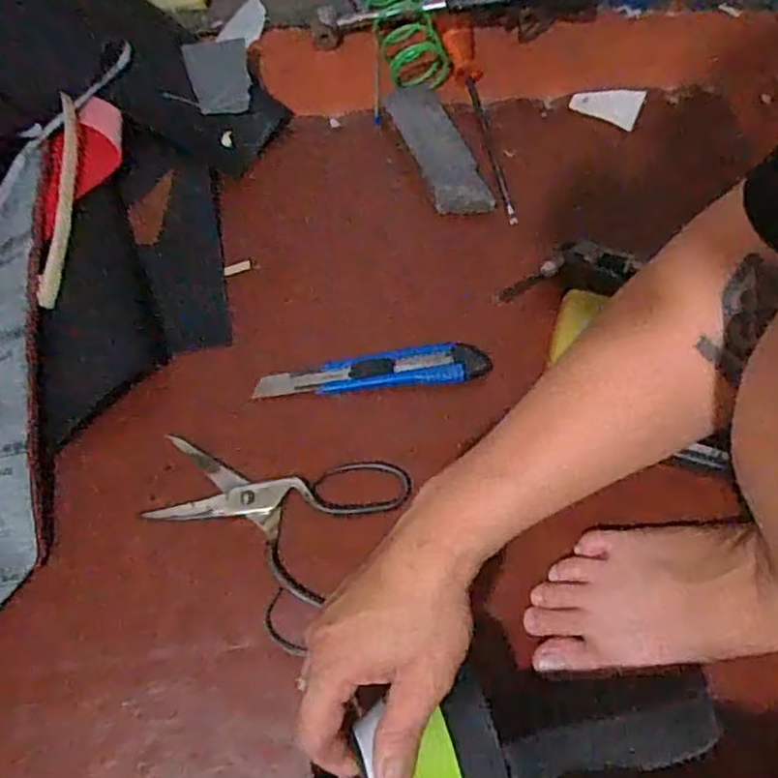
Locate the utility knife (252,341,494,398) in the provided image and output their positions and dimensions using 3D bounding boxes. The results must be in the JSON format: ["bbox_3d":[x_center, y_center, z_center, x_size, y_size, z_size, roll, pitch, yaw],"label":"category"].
[{"bbox_3d":[-0.013,-0.016,0.549,0.180,0.014,0.033,-5,67,-1],"label":"utility knife"}]

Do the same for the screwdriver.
[{"bbox_3d":[0.091,-0.251,0.638,0.029,0.023,0.216,-13,67,-5],"label":"screwdriver"}]

